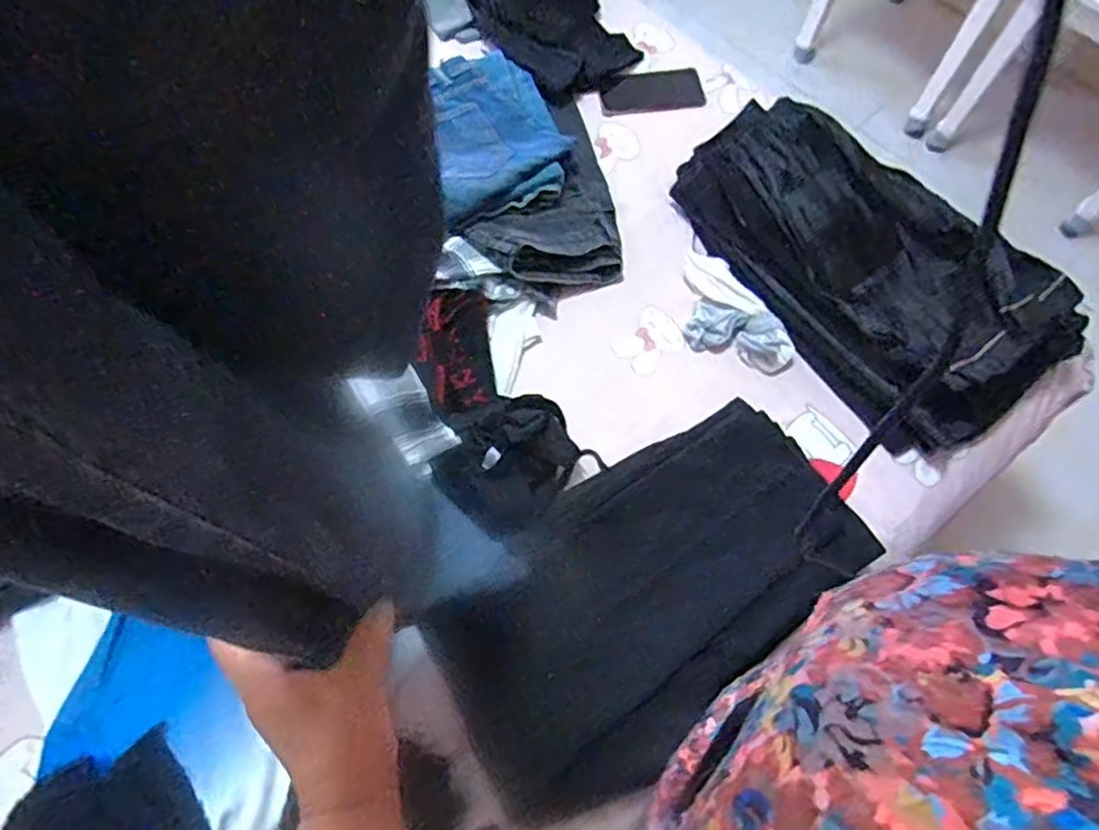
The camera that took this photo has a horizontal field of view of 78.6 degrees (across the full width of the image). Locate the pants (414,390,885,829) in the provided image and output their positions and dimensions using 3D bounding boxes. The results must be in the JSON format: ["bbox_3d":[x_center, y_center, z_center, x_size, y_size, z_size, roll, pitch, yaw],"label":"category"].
[{"bbox_3d":[0.108,0.191,0.735,0.479,0.043,0.271,-37,67,-13],"label":"pants"}]

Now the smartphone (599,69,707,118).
[{"bbox_3d":[0.171,-0.539,1.123,0.176,0.012,0.091,-9,64,0],"label":"smartphone"}]

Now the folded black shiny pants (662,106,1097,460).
[{"bbox_3d":[0.419,-0.219,0.914,0.300,0.096,0.535,-33,66,-12],"label":"folded black shiny pants"}]

